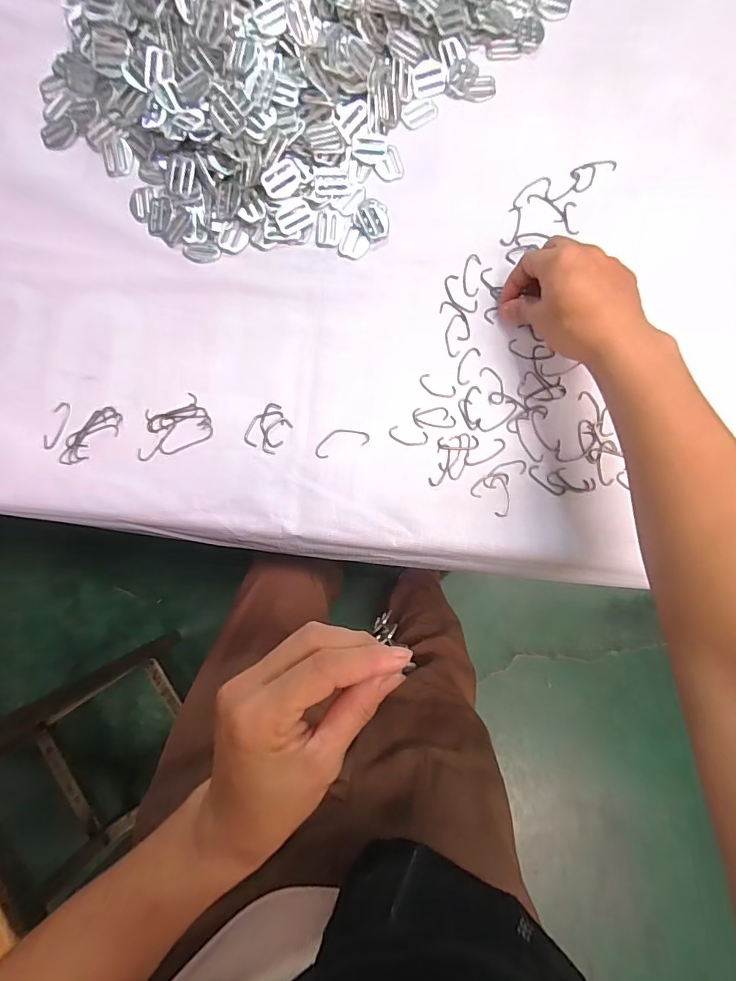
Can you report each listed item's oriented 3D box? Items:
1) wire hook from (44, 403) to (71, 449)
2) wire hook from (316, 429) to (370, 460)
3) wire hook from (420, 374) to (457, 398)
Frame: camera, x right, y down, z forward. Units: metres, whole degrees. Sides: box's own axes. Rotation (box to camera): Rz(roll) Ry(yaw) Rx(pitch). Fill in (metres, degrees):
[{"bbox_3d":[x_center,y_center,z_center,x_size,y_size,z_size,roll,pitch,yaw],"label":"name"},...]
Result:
[{"bbox_3d":[-0.258,-0.054,0.378,0.014,0.004,0.041,16,84,1],"label":"wire hook"},{"bbox_3d":[-0.022,-0.041,0.374,0.046,0.004,0.020,-18,85,-2],"label":"wire hook"},{"bbox_3d":[0.058,-0.086,0.379,0.031,0.004,0.015,28,85,3],"label":"wire hook"}]

